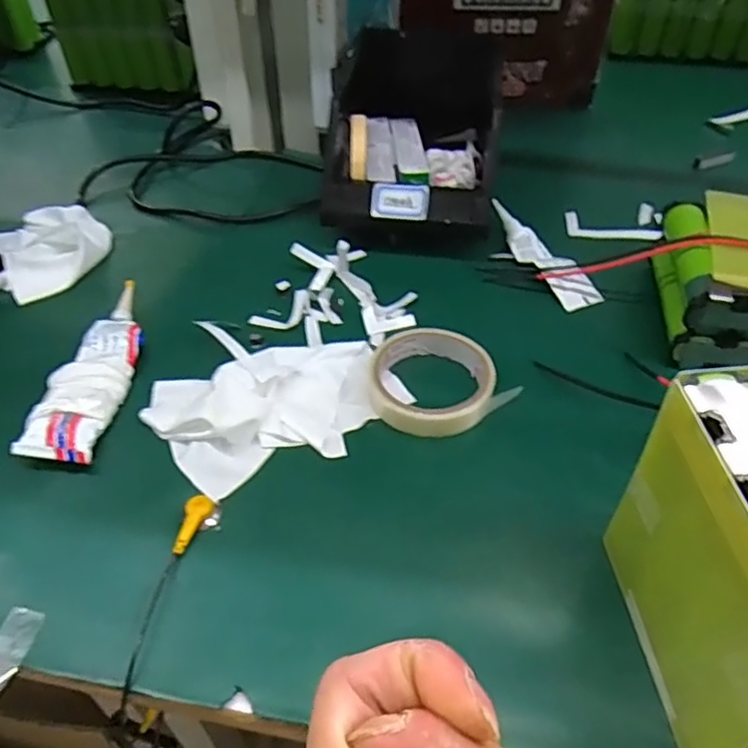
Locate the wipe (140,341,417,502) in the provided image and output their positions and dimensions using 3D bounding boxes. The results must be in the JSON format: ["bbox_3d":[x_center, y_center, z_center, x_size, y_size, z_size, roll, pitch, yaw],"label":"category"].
[{"bbox_3d":[-0.071,0.012,0.477,0.181,0.033,0.120,-19,49,-17],"label":"wipe"}]

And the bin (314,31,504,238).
[{"bbox_3d":[0.048,-0.264,0.687,0.161,0.107,0.318,5,46,5],"label":"bin"}]

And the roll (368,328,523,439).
[{"bbox_3d":[0.043,0.000,0.493,0.094,0.023,0.093,0,46,0],"label":"roll"}]

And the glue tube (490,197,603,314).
[{"bbox_3d":[0.154,-0.114,0.609,0.039,0.022,0.142,-19,49,-17],"label":"glue tube"}]

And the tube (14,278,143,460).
[{"bbox_3d":[-0.208,-0.004,0.494,0.052,0.025,0.169,2,46,3],"label":"tube"}]

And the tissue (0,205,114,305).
[{"bbox_3d":[-0.307,-0.122,0.617,0.110,0.027,0.126,-22,50,-19],"label":"tissue"}]

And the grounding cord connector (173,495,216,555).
[{"bbox_3d":[-0.114,0.094,0.415,0.016,0.010,0.043,9,47,9],"label":"grounding cord connector"}]

